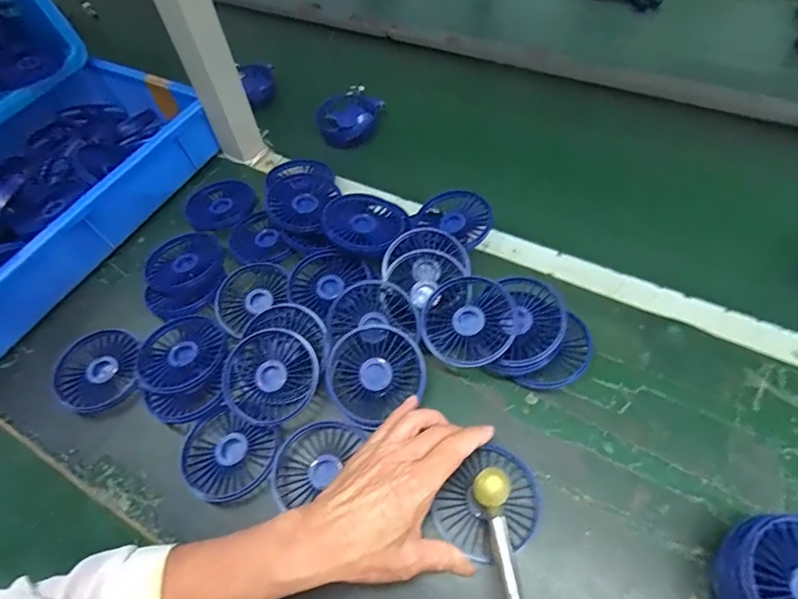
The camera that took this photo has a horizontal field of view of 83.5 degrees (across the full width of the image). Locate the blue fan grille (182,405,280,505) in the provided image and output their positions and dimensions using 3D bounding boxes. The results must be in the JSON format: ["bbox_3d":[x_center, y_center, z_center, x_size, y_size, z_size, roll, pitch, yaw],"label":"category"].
[{"bbox_3d":[-0.153,0.141,0.403,0.084,0.016,0.072,18,61,14],"label":"blue fan grille"}]

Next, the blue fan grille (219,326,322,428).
[{"bbox_3d":[-0.123,0.072,0.427,0.087,0.015,0.087,-2,76,8],"label":"blue fan grille"}]

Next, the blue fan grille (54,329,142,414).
[{"bbox_3d":[-0.308,0.073,0.461,0.078,0.015,0.086,-14,58,-5],"label":"blue fan grille"}]

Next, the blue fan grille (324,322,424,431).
[{"bbox_3d":[-0.023,0.067,0.414,0.089,0.019,0.082,0,94,-2],"label":"blue fan grille"}]

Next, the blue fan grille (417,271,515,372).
[{"bbox_3d":[0.065,0.020,0.422,0.085,0.019,0.089,-5,61,9],"label":"blue fan grille"}]

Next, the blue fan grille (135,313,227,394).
[{"bbox_3d":[-0.221,0.055,0.452,0.087,0.009,0.082,-2,58,3],"label":"blue fan grille"}]

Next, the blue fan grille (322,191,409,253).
[{"bbox_3d":[-0.035,-0.090,0.491,0.084,0.017,0.086,-2,58,3],"label":"blue fan grille"}]

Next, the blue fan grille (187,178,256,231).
[{"bbox_3d":[-0.225,-0.120,0.564,0.083,0.018,0.088,-2,58,3],"label":"blue fan grille"}]

